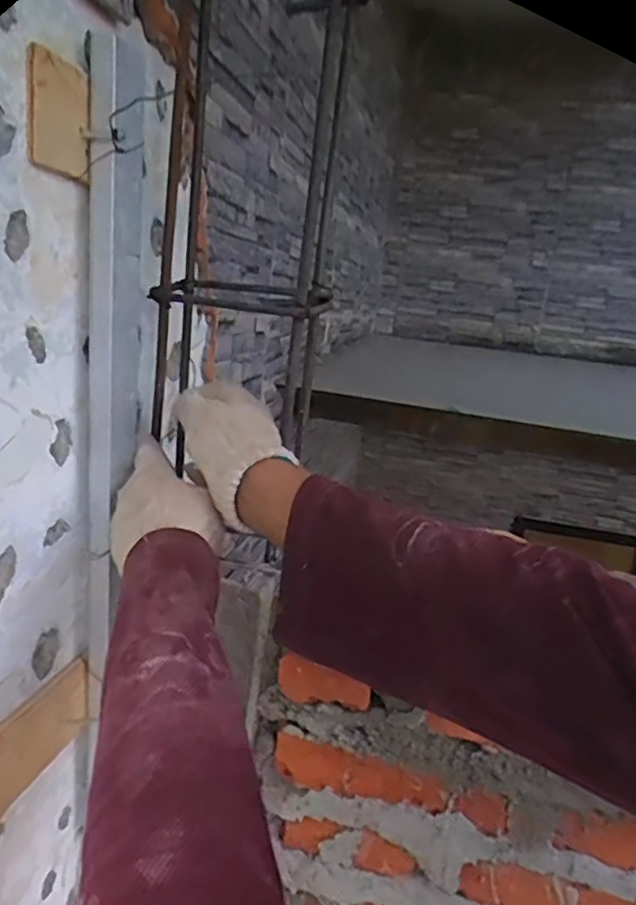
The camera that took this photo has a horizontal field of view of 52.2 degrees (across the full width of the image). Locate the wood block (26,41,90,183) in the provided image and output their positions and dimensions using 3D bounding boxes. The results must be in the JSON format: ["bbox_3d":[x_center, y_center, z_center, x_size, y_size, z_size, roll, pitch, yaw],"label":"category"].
[{"bbox_3d":[-0.162,-0.208,0.404,0.008,0.069,0.051,17,22,13],"label":"wood block"}]

